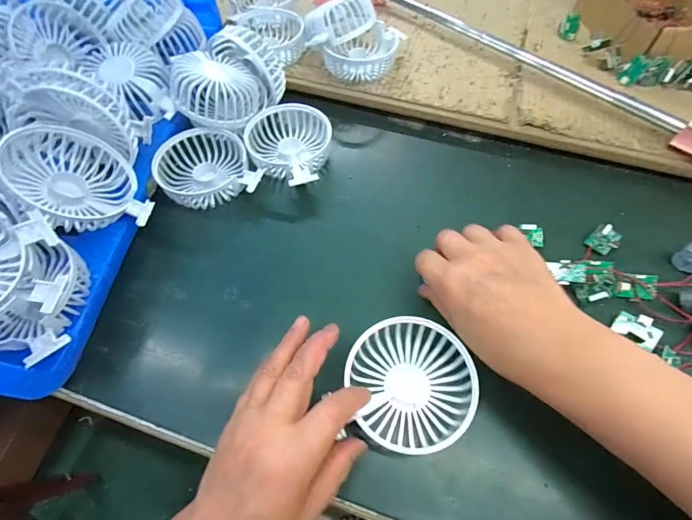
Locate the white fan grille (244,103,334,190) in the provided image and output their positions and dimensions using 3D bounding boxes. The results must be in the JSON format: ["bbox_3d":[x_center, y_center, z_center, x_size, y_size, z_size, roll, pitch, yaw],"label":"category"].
[{"bbox_3d":[-0.063,-0.124,0.384,0.086,0.033,0.096,14,64,8],"label":"white fan grille"}]

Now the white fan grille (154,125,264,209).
[{"bbox_3d":[-0.144,-0.091,0.360,0.087,0.031,0.095,0,63,1],"label":"white fan grille"}]

